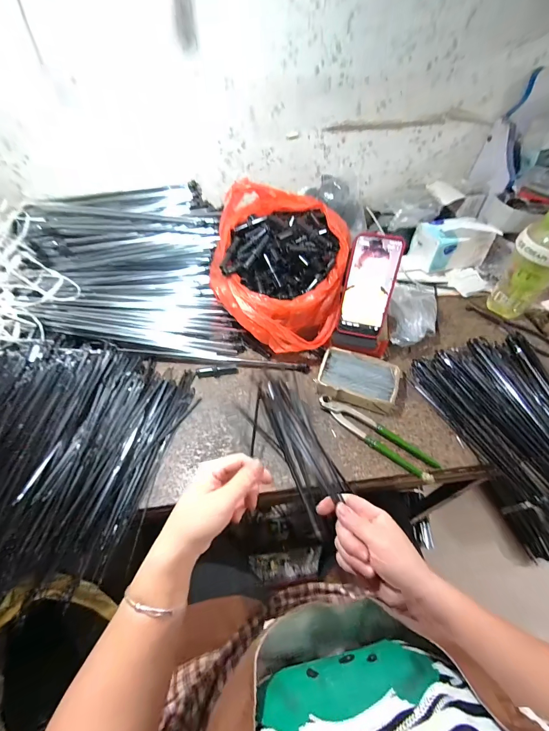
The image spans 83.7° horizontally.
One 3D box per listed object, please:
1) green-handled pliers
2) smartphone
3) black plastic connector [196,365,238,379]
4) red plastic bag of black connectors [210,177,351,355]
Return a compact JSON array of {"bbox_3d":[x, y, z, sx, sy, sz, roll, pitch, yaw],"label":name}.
[{"bbox_3d":[0.159,0.109,0.486,0.195,0.014,0.037,34,61,22],"label":"green-handled pliers"},{"bbox_3d":[0.157,-0.130,0.511,0.079,0.162,0.010,11,24,8],"label":"smartphone"},{"bbox_3d":[-0.105,0.012,0.562,0.074,0.012,0.021,-7,54,-5],"label":"black plastic connector"},{"bbox_3d":[0.003,-0.180,0.560,0.252,0.145,0.247,13,55,10],"label":"red plastic bag of black connectors"}]

